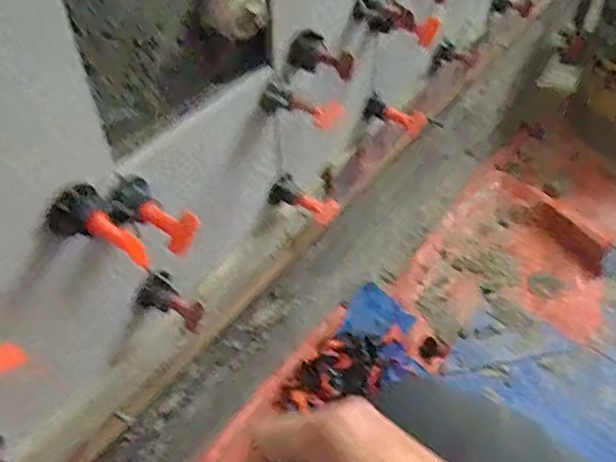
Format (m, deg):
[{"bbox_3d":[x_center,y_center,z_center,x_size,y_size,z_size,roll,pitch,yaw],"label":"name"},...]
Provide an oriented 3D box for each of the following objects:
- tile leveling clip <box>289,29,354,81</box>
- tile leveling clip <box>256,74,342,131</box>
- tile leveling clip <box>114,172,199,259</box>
[{"bbox_3d":[0.011,-0.130,0.455,0.048,0.025,0.020,23,50,2],"label":"tile leveling clip"},{"bbox_3d":[-0.005,-0.095,0.454,0.059,0.027,0.018,17,49,15],"label":"tile leveling clip"},{"bbox_3d":[-0.093,-0.013,0.368,0.060,0.022,0.026,34,55,27],"label":"tile leveling clip"}]

